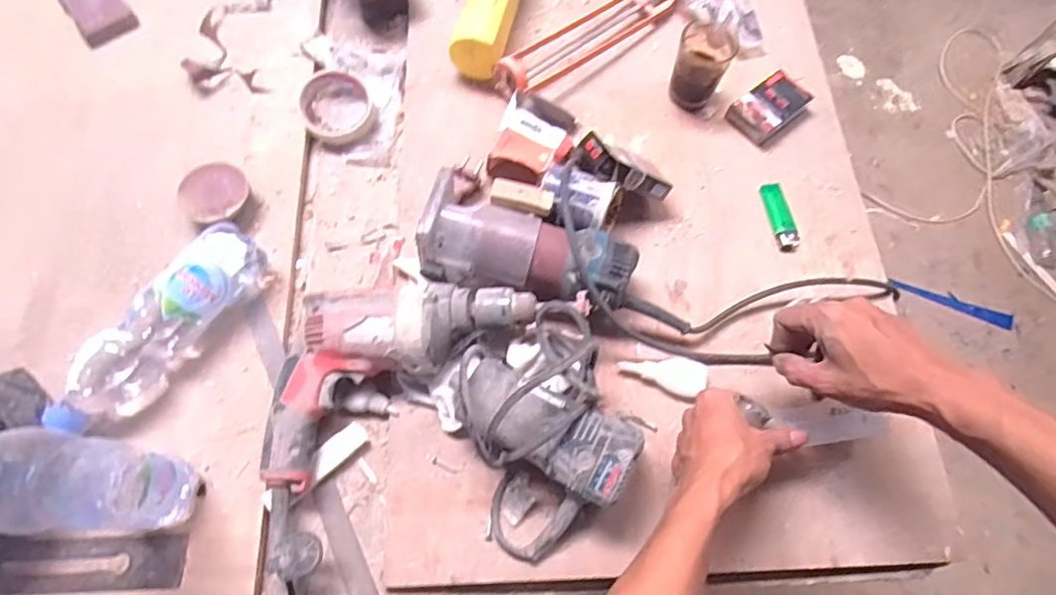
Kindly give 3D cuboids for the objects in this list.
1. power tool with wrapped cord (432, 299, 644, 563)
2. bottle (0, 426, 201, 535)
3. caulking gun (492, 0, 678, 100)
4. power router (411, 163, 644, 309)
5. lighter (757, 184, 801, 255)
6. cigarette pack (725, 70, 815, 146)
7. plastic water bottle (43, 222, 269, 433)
[{"bbox_3d":[0.012,0.115,0.513,0.153,0.103,0.187,-26,73,-12],"label":"power tool with wrapped cord"},{"bbox_3d":[-0.330,0.140,0.424,0.060,0.230,0.065,1,69,-2],"label":"bottle"},{"bbox_3d":[0.057,-0.376,0.740,0.306,0.046,0.156,-39,76,-16],"label":"caulking gun"},{"bbox_3d":[0.001,-0.043,0.581,0.215,0.090,0.096,13,68,3],"label":"power router"},{"bbox_3d":[0.290,-0.092,0.657,0.026,0.009,0.085,-9,70,-6],"label":"lighter"},{"bbox_3d":[0.299,-0.234,0.705,0.100,0.025,0.061,-37,74,-16],"label":"cigarette pack"},{"bbox_3d":[-0.359,0.025,0.557,0.069,0.063,0.234,32,71,9],"label":"plastic water bottle"}]

